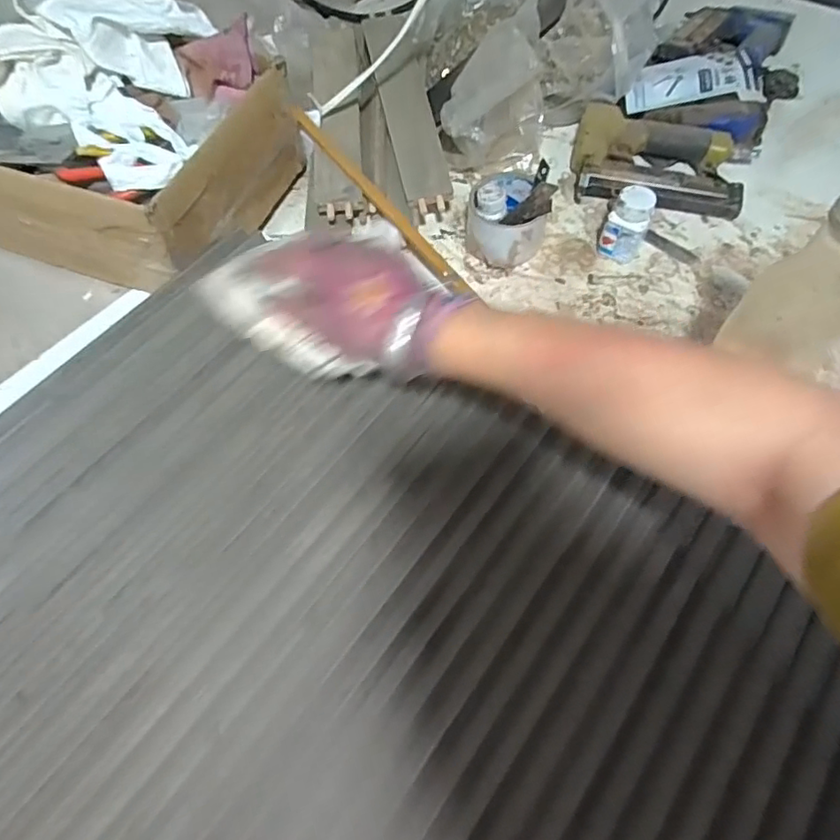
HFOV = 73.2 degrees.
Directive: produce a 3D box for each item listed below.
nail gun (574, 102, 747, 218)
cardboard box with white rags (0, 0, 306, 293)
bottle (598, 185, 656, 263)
[{"bbox_3d":[0.281,-0.303,0.671,0.205,0.038,0.129,17,63,12],"label":"nail gun"},{"bbox_3d":[-0.321,-0.303,0.584,0.314,0.153,0.268,18,64,12],"label":"cardboard box with white rags"},{"bbox_3d":[0.213,-0.201,0.586,0.039,0.075,0.036,17,63,12],"label":"bottle"}]

